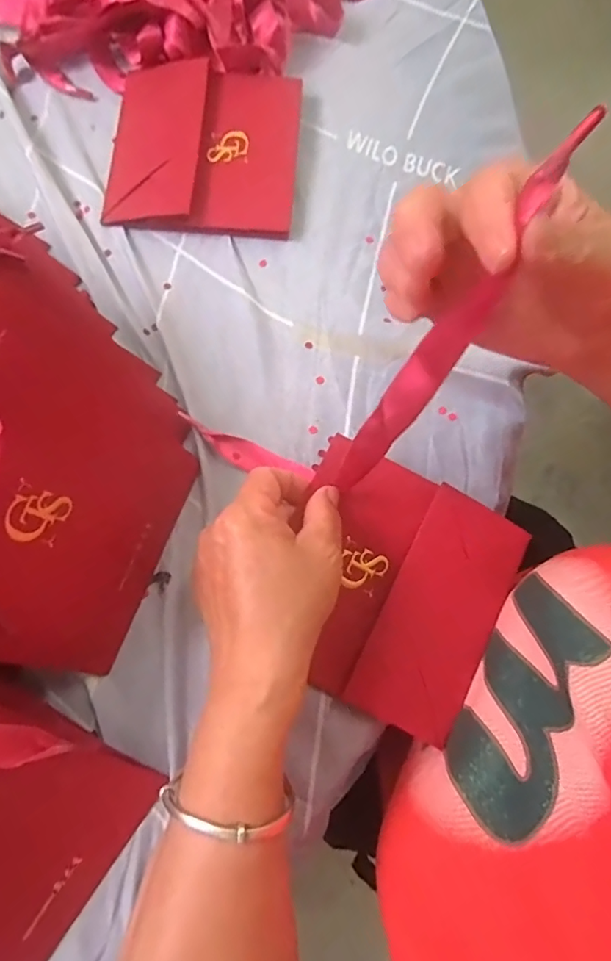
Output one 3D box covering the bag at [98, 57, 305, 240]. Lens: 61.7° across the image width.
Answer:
[{"bbox_3d":[-0.076,-0.251,0.383,0.138,0.016,0.142,1,76,-1],"label":"bag"}]

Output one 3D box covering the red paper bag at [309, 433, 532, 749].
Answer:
[{"bbox_3d":[0.049,0.060,0.304,0.130,0.011,0.137,27,77,5],"label":"red paper bag"}]

